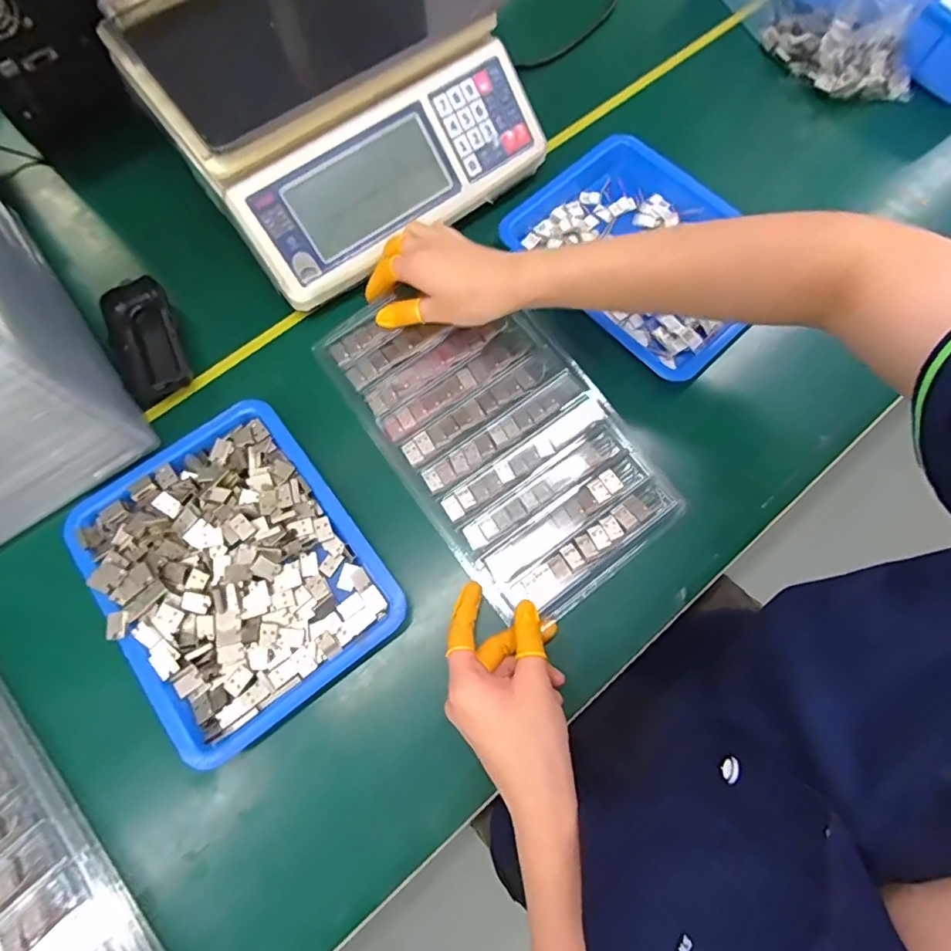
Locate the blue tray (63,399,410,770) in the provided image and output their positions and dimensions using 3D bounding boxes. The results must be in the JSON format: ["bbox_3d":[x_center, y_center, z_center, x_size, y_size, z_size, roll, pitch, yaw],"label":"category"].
[{"bbox_3d":[-0.174,0.065,0.391,0.171,0.035,0.218,-37,75,-11],"label":"blue tray"}]

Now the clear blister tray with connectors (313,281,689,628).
[{"bbox_3d":[0.013,-0.042,0.432,0.168,0.012,0.294,-36,75,-11],"label":"clear blister tray with connectors"}]

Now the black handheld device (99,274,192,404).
[{"bbox_3d":[-0.278,-0.112,0.453,0.050,0.032,0.104,-24,73,-7],"label":"black handheld device"}]

